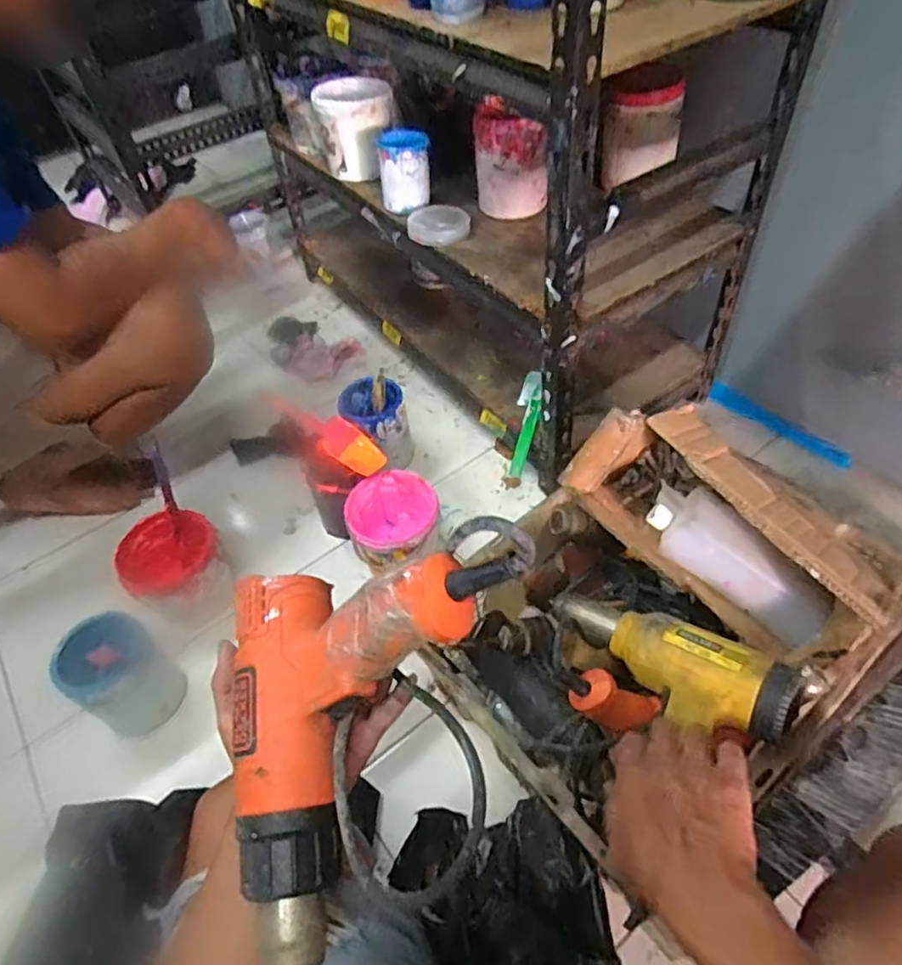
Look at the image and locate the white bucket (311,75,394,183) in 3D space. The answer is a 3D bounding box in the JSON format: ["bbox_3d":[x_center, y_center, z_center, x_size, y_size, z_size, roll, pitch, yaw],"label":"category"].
[{"bbox_3d":[-0.150,-0.581,1.015,0.117,0.116,0.124,-9,49,-2],"label":"white bucket"}]

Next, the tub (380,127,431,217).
[{"bbox_3d":[-0.069,-0.474,0.941,0.073,0.096,0.070,-3,50,3],"label":"tub"}]

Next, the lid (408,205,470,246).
[{"bbox_3d":[-0.018,-0.382,0.913,0.090,0.021,0.088,-3,50,3],"label":"lid"}]

